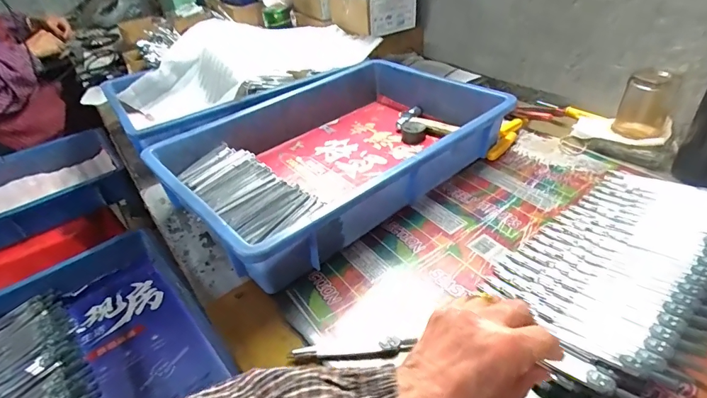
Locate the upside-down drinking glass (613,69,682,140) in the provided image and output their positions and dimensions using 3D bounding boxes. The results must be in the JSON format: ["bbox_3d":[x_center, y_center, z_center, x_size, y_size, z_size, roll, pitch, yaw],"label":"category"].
[{"bbox_3d":[0.400,-0.126,0.550,0.060,0.087,0.056,21,45,31],"label":"upside-down drinking glass"}]

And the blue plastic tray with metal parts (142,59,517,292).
[{"bbox_3d":[-0.032,-0.081,0.569,0.422,0.083,0.321,-31,44,-29],"label":"blue plastic tray with metal parts"}]

